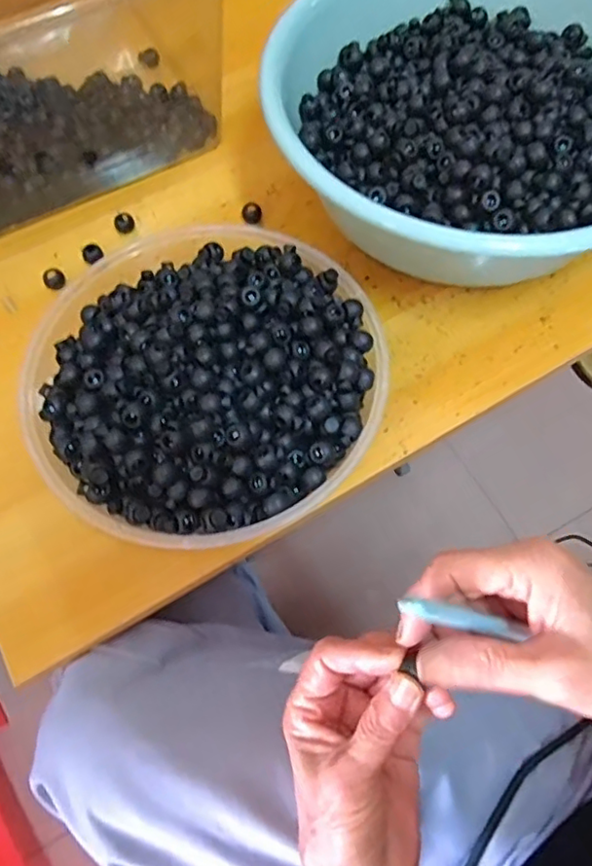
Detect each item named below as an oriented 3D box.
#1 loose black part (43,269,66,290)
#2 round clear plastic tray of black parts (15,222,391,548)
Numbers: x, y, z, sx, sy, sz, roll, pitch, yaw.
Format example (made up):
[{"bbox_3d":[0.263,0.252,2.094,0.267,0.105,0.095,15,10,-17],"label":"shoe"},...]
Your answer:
[{"bbox_3d":[-0.184,-0.117,0.452,0.016,0.012,0.013,-33,70,-12],"label":"loose black part"},{"bbox_3d":[-0.061,-0.039,0.386,0.215,0.058,0.221,-1,67,1],"label":"round clear plastic tray of black parts"}]

